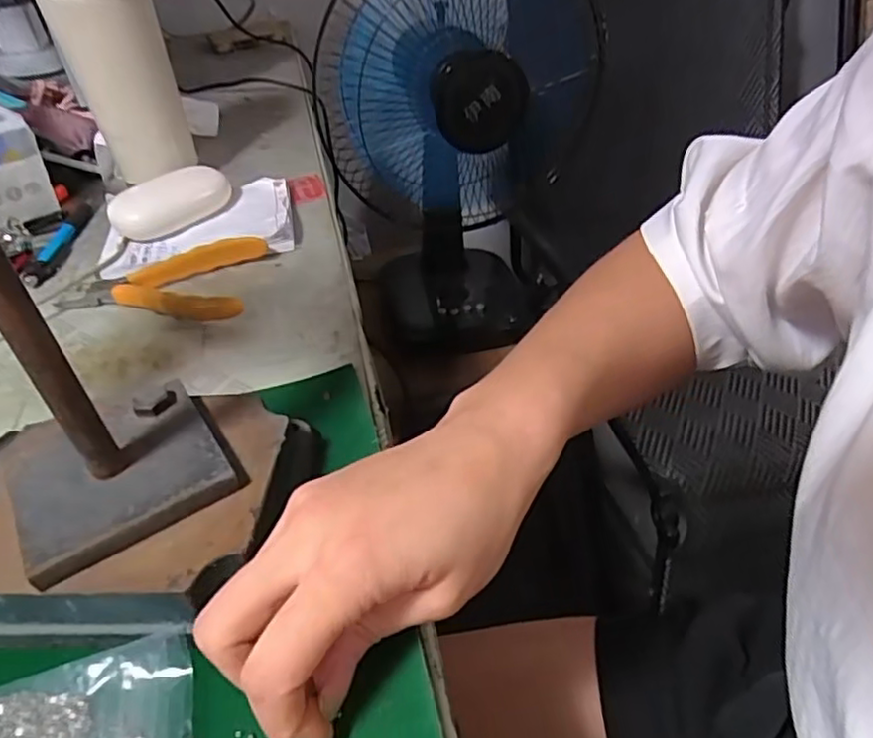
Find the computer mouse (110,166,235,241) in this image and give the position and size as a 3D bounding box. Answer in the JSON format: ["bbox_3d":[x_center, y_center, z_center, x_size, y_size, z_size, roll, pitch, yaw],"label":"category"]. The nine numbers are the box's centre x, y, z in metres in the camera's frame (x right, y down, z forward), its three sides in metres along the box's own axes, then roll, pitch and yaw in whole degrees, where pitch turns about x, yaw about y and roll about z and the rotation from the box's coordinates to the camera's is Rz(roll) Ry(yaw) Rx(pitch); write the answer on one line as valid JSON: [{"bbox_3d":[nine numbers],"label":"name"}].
[{"bbox_3d":[-0.214,-0.134,0.530,0.093,0.029,0.045,-31,46,-26],"label":"computer mouse"}]

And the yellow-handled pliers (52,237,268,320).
[{"bbox_3d":[-0.191,-0.060,0.456,0.129,0.020,0.080,-3,41,4],"label":"yellow-handled pliers"}]

